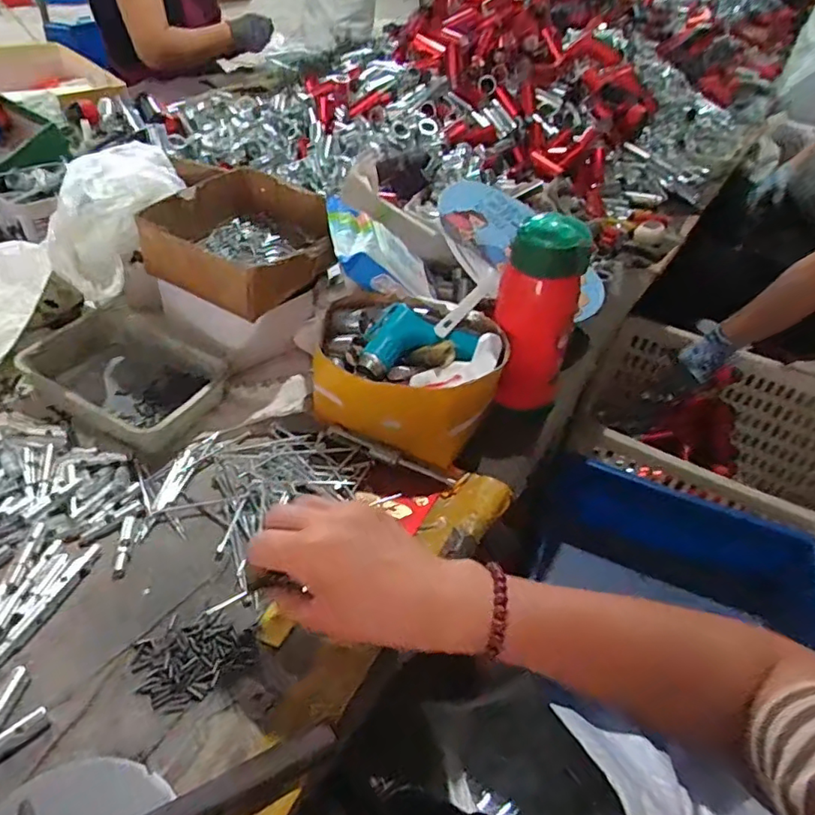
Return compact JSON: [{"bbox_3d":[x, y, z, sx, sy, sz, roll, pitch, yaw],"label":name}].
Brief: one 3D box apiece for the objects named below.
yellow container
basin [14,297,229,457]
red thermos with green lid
[{"bbox_3d":[-0.007,-0.035,0.590,0.191,0.107,0.152,24,44,17],"label":"yellow container"},{"bbox_3d":[-0.288,-0.031,0.598,0.186,0.060,0.132,28,46,20],"label":"basin"},{"bbox_3d":[0.132,-0.090,0.592,0.073,0.193,0.063,1,43,-8],"label":"red thermos with green lid"}]

